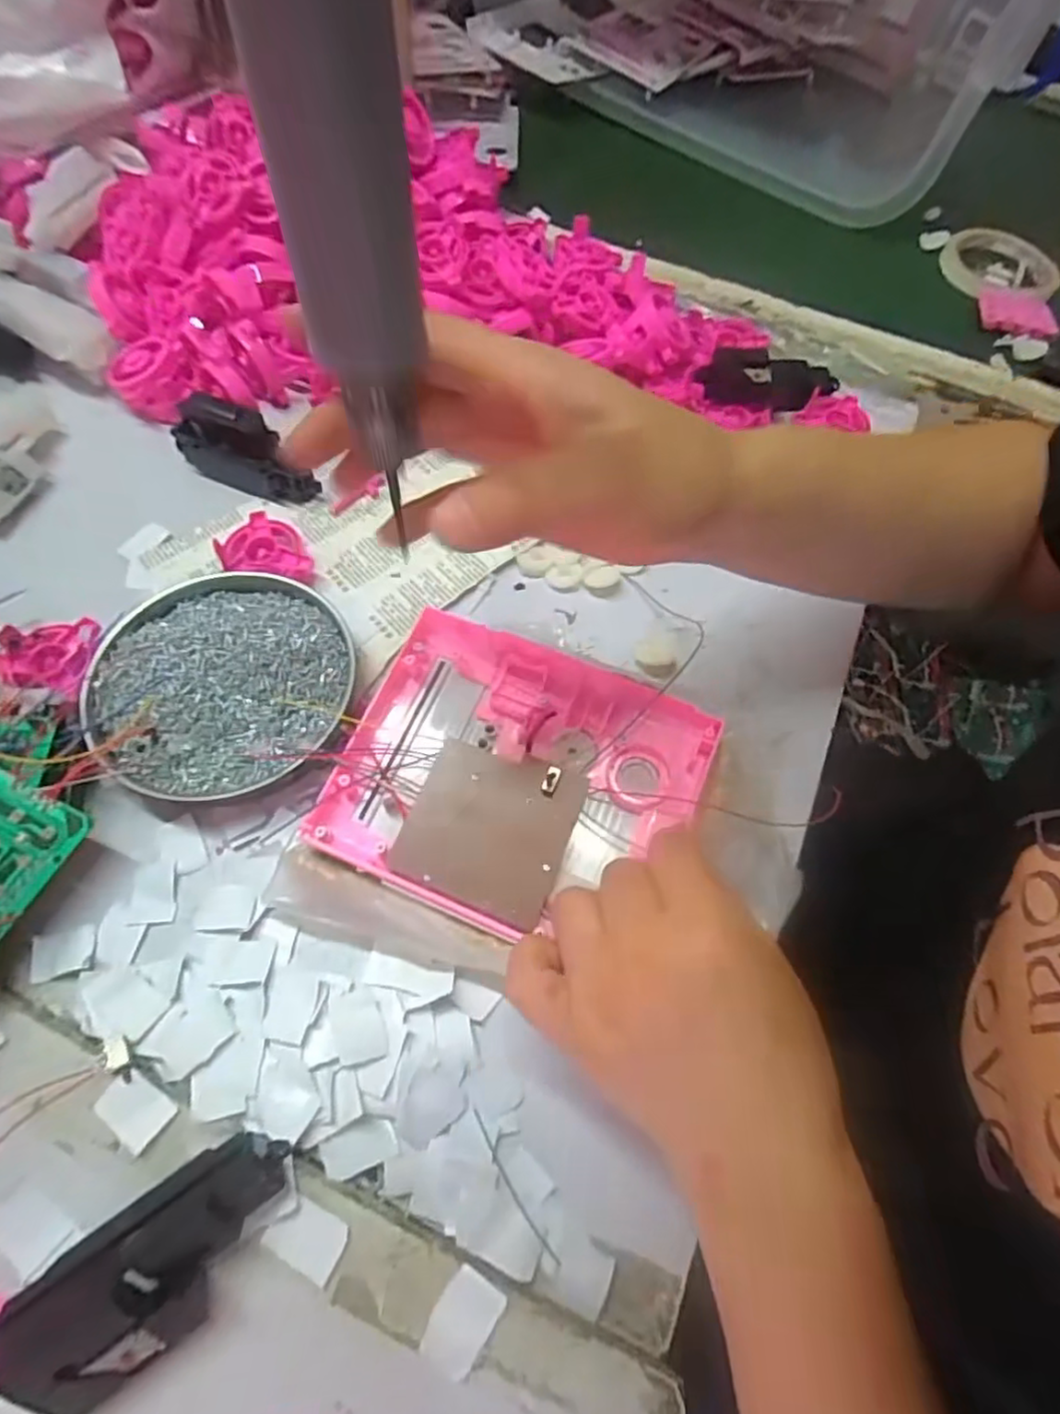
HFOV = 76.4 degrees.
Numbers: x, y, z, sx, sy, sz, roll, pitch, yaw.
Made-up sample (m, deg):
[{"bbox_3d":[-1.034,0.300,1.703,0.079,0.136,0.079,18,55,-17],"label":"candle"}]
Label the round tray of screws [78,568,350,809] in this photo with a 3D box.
[{"bbox_3d":[-0.164,-0.016,0.363,0.127,0.024,0.131,2,64,-3],"label":"round tray of screws"}]

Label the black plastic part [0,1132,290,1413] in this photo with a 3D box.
[{"bbox_3d":[-0.132,0.200,0.242,0.098,0.032,0.045,-32,70,-18],"label":"black plastic part"}]

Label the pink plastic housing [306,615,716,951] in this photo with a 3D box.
[{"bbox_3d":[-0.006,0.033,0.321,0.163,0.023,0.133,21,64,6],"label":"pink plastic housing"}]

